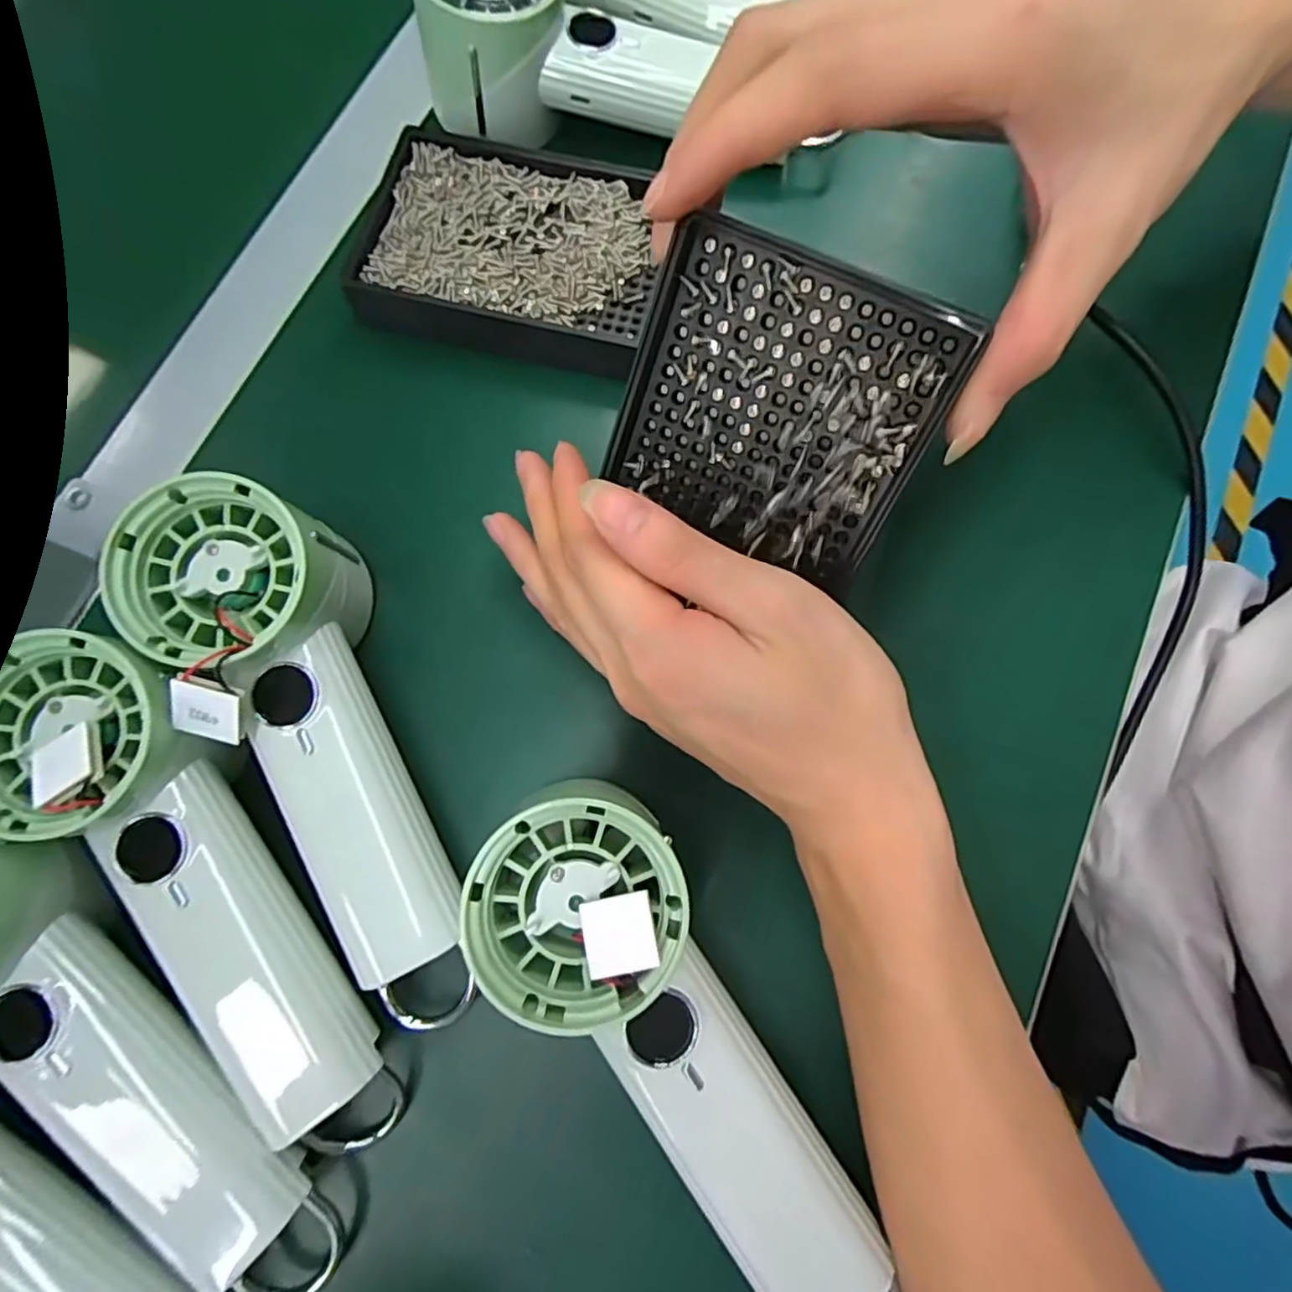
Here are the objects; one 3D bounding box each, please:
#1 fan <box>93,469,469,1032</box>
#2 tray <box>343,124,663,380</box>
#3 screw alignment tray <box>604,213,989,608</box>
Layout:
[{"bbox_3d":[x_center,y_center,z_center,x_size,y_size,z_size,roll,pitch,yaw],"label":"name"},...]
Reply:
[{"bbox_3d":[-0.112,0.037,0.232,0.064,0.058,0.199,-25,91,-5],"label":"fan"},{"bbox_3d":[-0.061,-0.176,0.294,0.131,0.020,0.099,14,77,4],"label":"tray"},{"bbox_3d":[0.038,-0.072,0.200,0.092,0.009,0.084,28,123,9],"label":"screw alignment tray"}]

